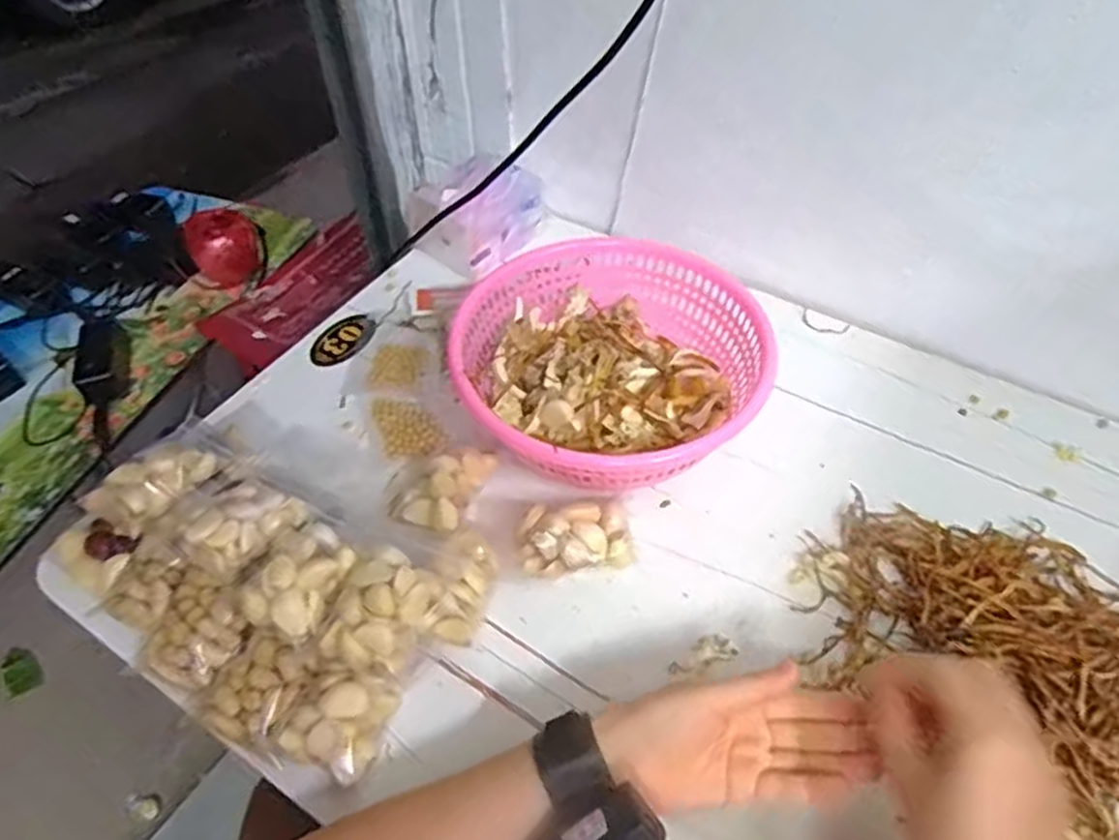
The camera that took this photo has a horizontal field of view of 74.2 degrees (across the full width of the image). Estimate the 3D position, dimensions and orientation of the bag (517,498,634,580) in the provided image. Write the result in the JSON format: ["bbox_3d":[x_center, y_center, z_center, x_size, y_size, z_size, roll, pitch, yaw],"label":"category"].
[{"bbox_3d":[0.011,0.089,0.549,0.081,0.034,0.050,-3,50,-2],"label":"bag"}]

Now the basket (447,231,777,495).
[{"bbox_3d":[0.041,-0.041,0.619,0.238,0.092,0.229,-5,50,-3],"label":"basket"}]

